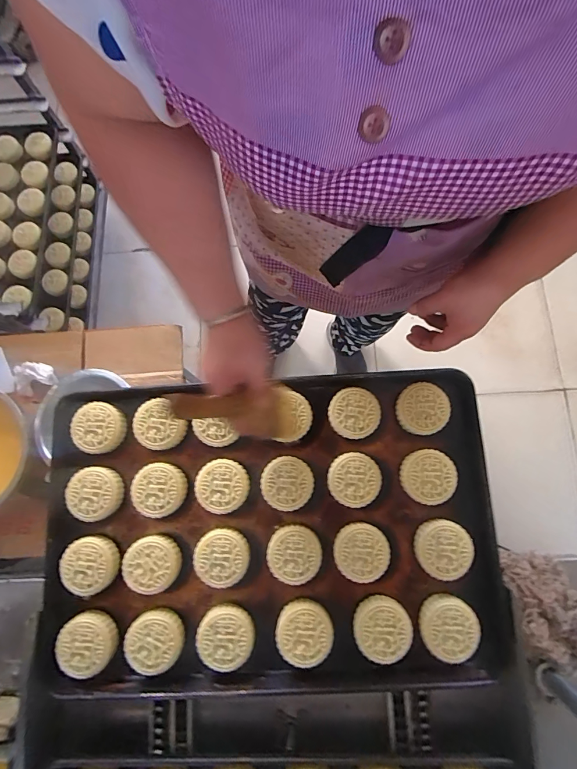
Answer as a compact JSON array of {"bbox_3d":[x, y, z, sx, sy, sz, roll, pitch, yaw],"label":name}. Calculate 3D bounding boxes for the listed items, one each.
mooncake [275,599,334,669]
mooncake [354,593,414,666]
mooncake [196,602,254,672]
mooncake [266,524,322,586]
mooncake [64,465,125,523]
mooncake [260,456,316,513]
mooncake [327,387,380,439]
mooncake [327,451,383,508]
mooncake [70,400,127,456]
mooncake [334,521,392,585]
[{"bbox_3d":[0.021,0.321,0.479,0.070,0.021,0.073,0,78,2],"label":"mooncake"},{"bbox_3d":[0.120,0.315,0.477,0.069,0.019,0.071,0,78,2],"label":"mooncake"},{"bbox_3d":[-0.082,0.328,0.482,0.070,0.018,0.070,-2,77,1],"label":"mooncake"},{"bbox_3d":[0.008,0.226,0.498,0.069,0.024,0.069,15,78,5],"label":"mooncake"},{"bbox_3d":[-0.272,0.153,0.520,0.073,0.019,0.072,0,78,2],"label":"mooncake"},{"bbox_3d":[-0.002,0.138,0.520,0.070,0.029,0.070,0,78,2],"label":"mooncake"},{"bbox_3d":[0.093,0.041,0.529,0.070,0.025,0.069,0,78,2],"label":"mooncake"},{"bbox_3d":[0.090,0.131,0.515,0.069,0.032,0.070,0,78,2],"label":"mooncake"},{"bbox_3d":[-0.273,0.062,0.533,0.069,0.024,0.070,0,78,2],"label":"mooncake"},{"bbox_3d":[0.097,0.224,0.499,0.069,0.029,0.070,0,78,2],"label":"mooncake"}]

